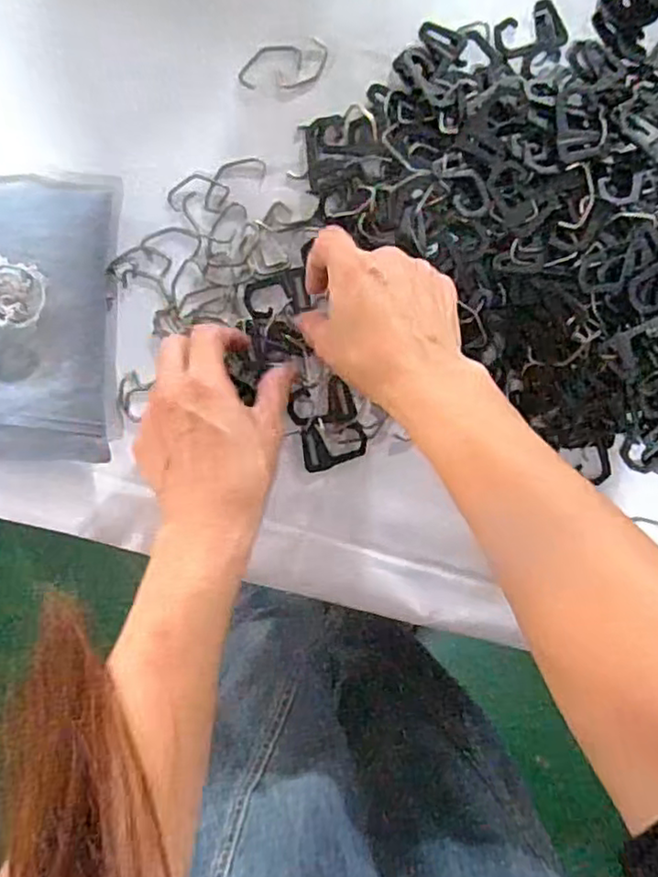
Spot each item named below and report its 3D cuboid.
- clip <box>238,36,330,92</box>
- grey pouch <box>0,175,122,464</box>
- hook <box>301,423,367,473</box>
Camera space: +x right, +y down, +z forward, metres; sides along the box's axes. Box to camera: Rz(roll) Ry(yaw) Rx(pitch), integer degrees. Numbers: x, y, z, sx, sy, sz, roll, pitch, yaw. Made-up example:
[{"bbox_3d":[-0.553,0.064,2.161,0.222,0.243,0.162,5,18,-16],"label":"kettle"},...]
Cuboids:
[{"bbox_3d":[-0.028,-0.231,0.405,0.056,0.004,0.027,-11,95,-1],"label":"clip"},{"bbox_3d":[-0.187,-0.071,0.390,0.113,0.031,0.171,2,95,-2],"label":"grey pouch"},{"bbox_3d":[0.003,0.005,0.425,0.042,0.004,0.031,-5,95,-1],"label":"hook"}]

